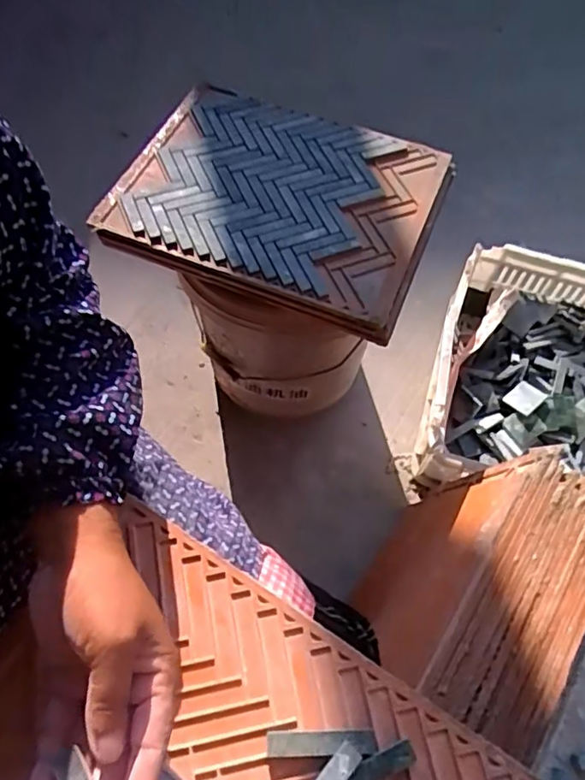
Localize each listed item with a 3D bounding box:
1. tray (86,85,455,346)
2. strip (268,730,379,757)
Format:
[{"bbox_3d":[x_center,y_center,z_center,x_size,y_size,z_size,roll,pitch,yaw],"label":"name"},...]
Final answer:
[{"bbox_3d":[-0.024,-0.207,0.630,0.333,0.042,0.232,20,78,14],"label":"tray"},{"bbox_3d":[0.017,0.207,0.336,0.063,0.007,0.013,-3,65,3],"label":"strip"}]

